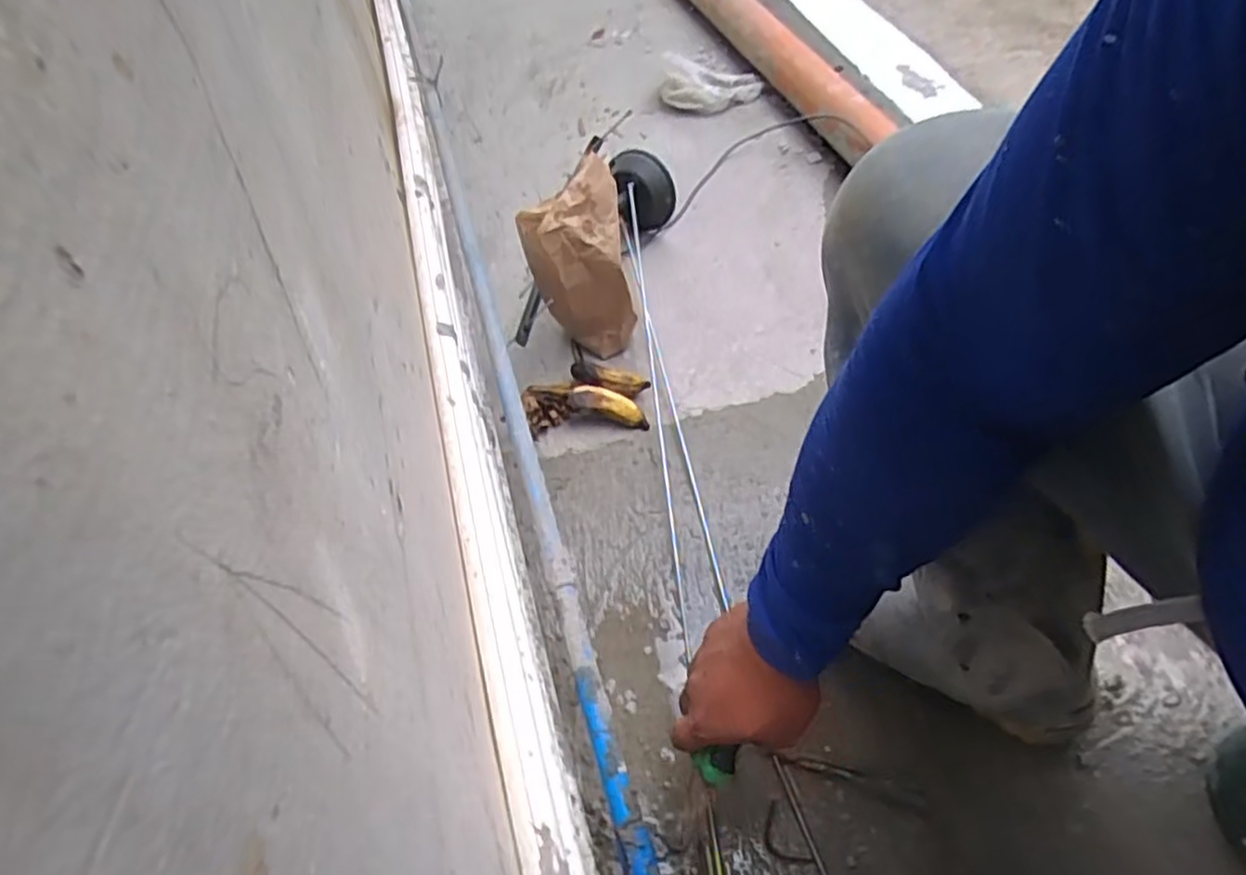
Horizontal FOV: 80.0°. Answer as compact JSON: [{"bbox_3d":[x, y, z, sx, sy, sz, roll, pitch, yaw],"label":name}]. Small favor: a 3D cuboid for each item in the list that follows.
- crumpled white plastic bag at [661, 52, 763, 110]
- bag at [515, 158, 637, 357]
[{"bbox_3d":[0.163,-0.657,1.360,0.186,0.045,0.137,2,52,4],"label":"crumpled white plastic bag"},{"bbox_3d":[-0.056,-0.206,0.930,0.126,0.235,0.099,-11,53,-6],"label":"bag"}]

